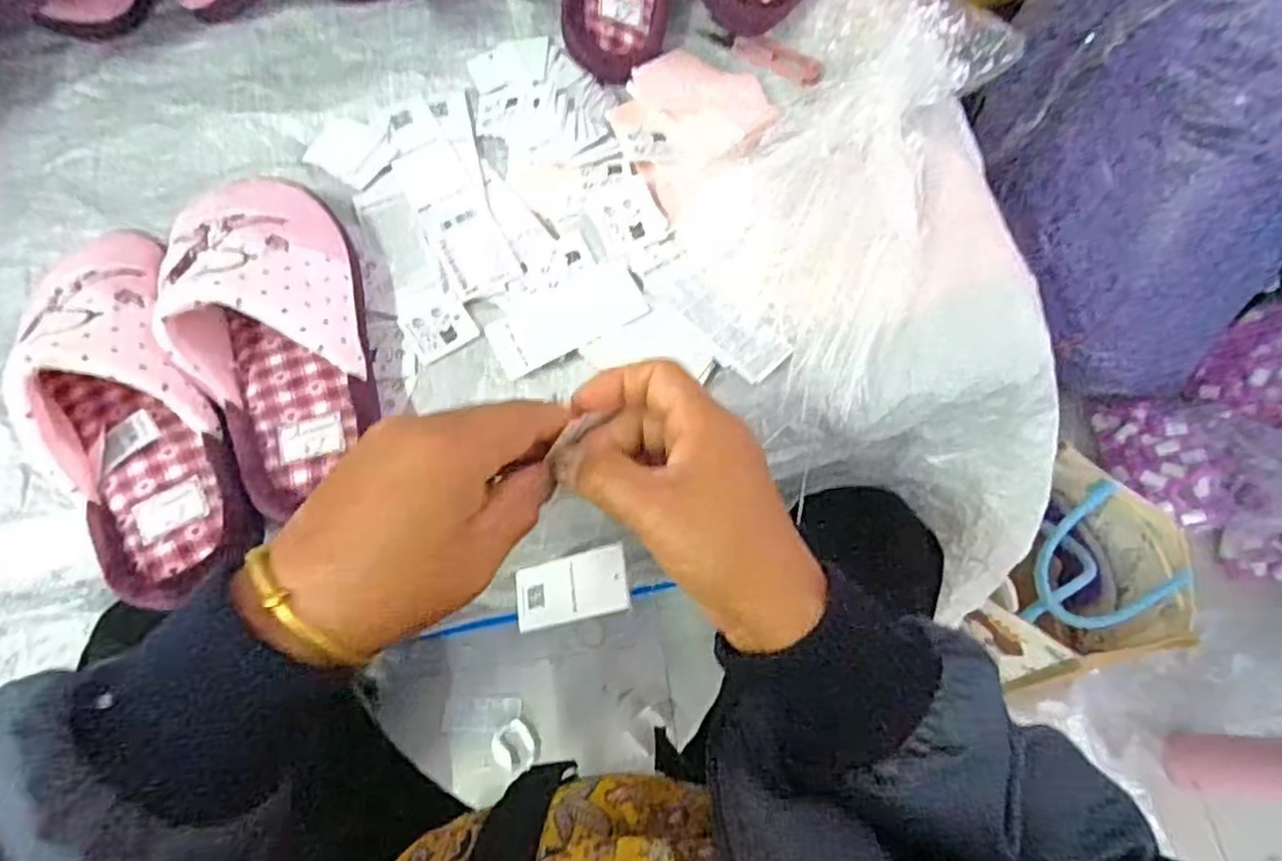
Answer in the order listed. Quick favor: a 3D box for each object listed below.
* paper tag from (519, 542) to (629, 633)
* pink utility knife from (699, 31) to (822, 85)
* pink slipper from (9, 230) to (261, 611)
[{"bbox_3d":[-0.050,0.112,0.496,0.095,0.004,0.045,-19,69,26],"label":"paper tag"},{"bbox_3d":[0.091,-0.285,0.526,0.100,0.012,0.021,35,73,12],"label":"pink utility knife"},{"bbox_3d":[-0.287,-0.019,0.386,0.082,0.087,0.232,-26,71,-10],"label":"pink slipper"}]

